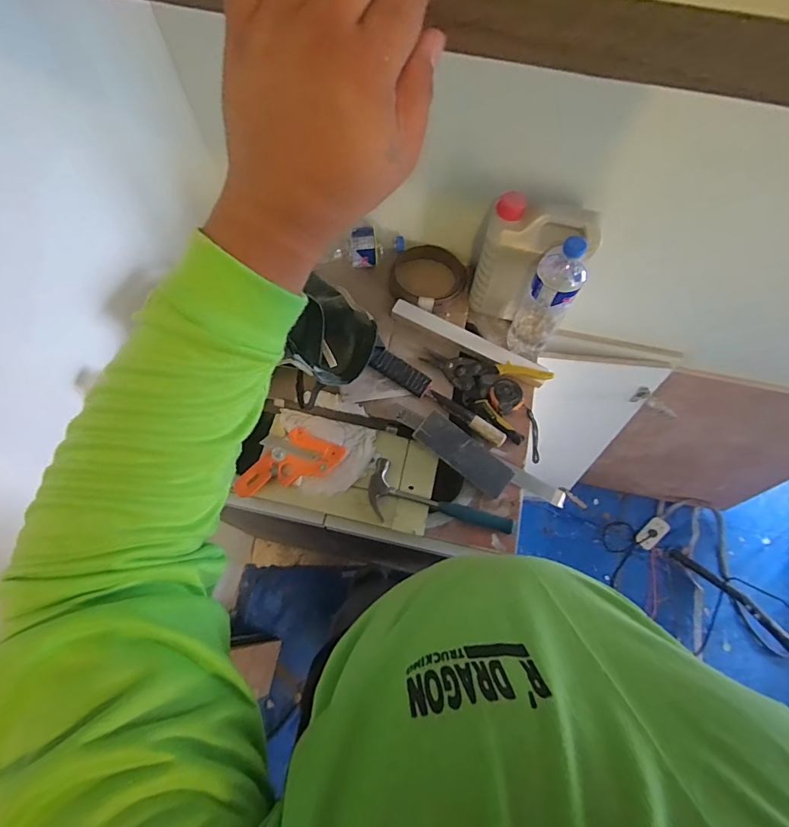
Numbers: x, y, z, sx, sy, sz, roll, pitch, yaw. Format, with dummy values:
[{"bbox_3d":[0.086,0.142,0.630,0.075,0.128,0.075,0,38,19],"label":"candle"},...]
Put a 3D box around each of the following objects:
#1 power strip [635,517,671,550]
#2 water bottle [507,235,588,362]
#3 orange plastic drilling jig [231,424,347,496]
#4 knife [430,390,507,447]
[{"bbox_3d":[0.949,0.439,1.611,0.122,0.039,0.066,-38,73,-16],"label":"power strip"},{"bbox_3d":[0.263,-0.196,0.755,0.071,0.270,0.084,28,69,9],"label":"water bottle"},{"bbox_3d":[-0.181,0.075,0.761,0.182,0.039,0.088,-15,69,-8],"label":"orange plastic drilling jig"},{"bbox_3d":[0.131,0.007,0.792,0.153,0.022,0.025,34,70,11],"label":"knife"}]

